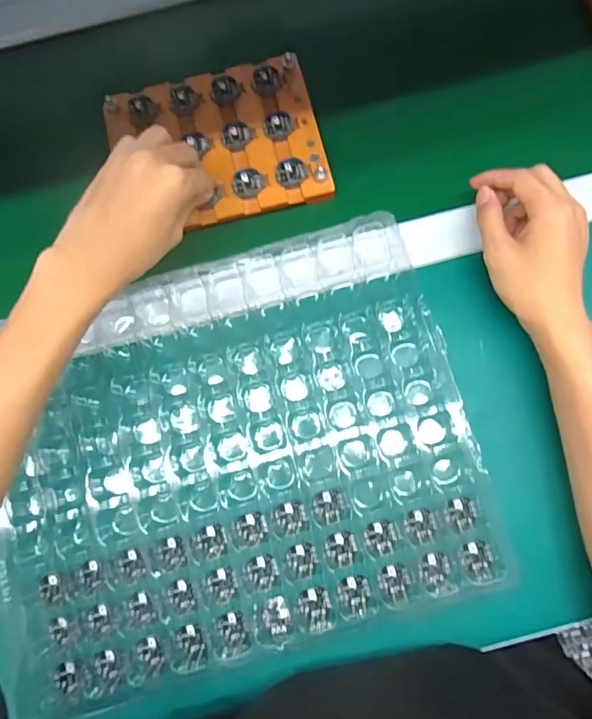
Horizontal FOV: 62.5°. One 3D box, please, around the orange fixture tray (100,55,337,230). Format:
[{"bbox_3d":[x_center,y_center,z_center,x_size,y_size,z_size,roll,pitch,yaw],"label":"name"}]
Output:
[{"bbox_3d":[-0.071,-0.197,0.445,0.185,0.022,0.142,-13,75,-4],"label":"orange fixture tray"}]

